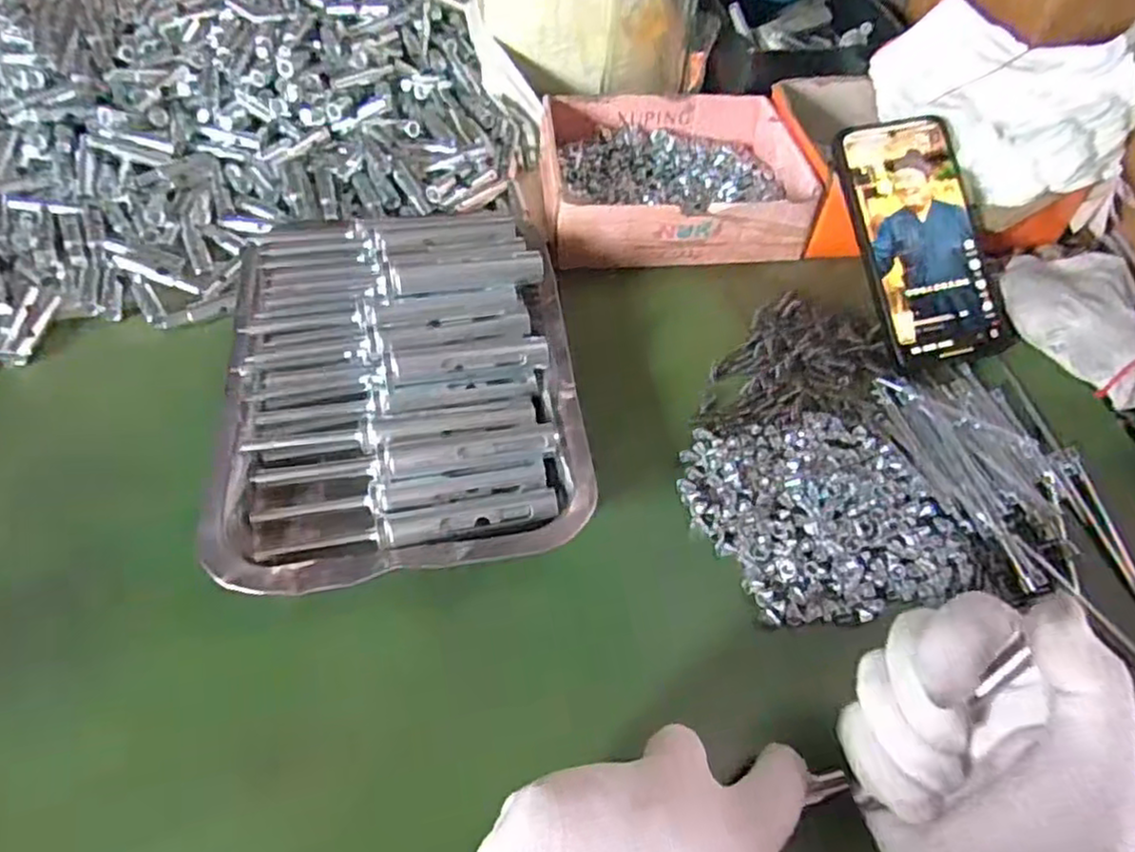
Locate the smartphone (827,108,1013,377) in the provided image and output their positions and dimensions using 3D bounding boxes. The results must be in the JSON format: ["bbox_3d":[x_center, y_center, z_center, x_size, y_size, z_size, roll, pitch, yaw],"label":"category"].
[{"bbox_3d":[0.222,-0.116,0.434,0.080,0.010,0.155,-14,84,-3],"label":"smartphone"}]

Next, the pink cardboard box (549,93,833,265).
[{"bbox_3d":[0.069,-0.177,0.491,0.175,0.046,0.144,-3,54,-6],"label":"pink cardboard box"}]

